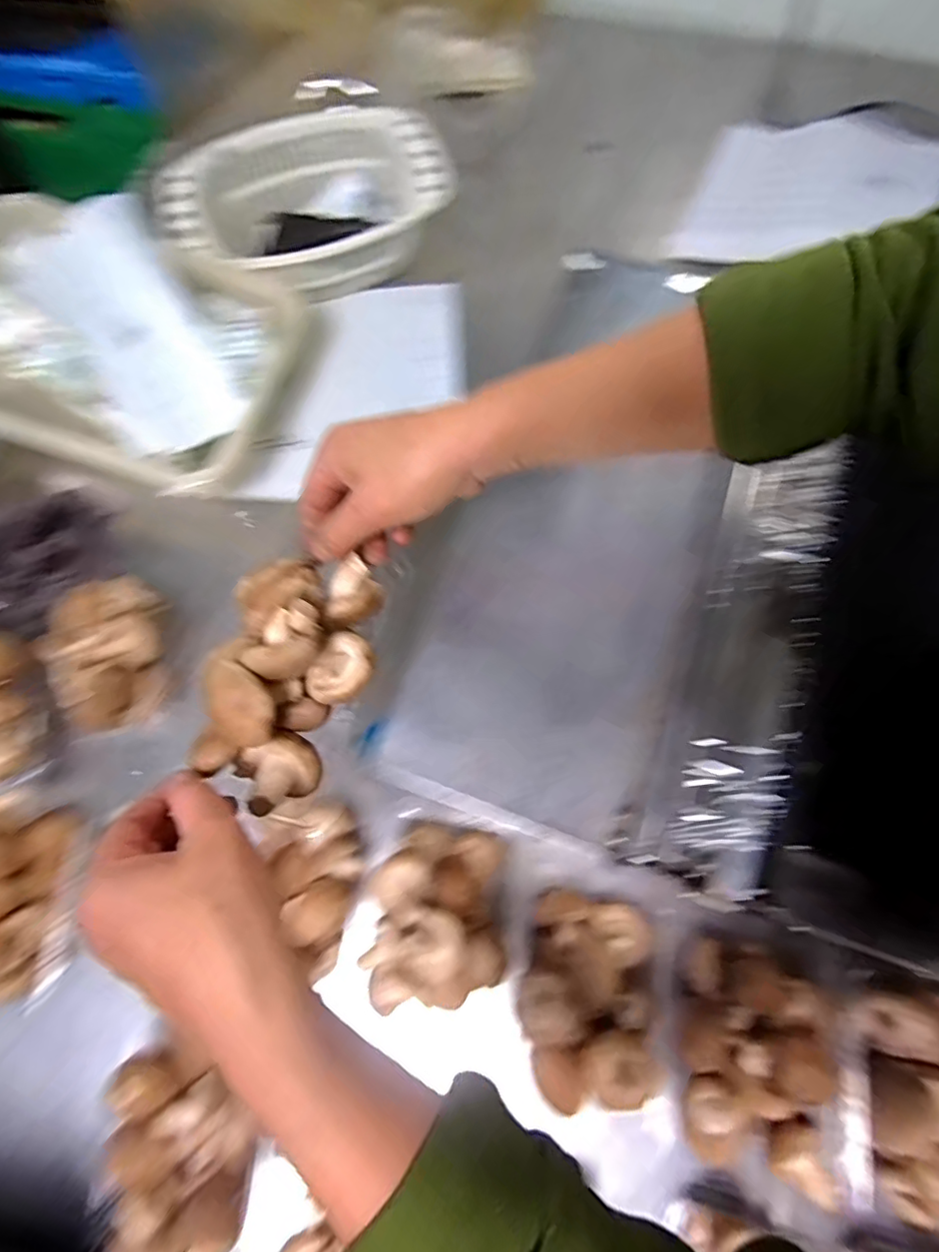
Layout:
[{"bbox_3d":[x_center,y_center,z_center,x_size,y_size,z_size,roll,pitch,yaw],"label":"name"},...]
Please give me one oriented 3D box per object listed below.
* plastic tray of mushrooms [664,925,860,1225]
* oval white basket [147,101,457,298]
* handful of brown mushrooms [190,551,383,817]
[{"bbox_3d":[0.229,0.349,0.444,0.144,0.072,0.193,9,73,5],"label":"plastic tray of mushrooms"},{"bbox_3d":[-0.186,-0.491,0.688,0.322,0.101,0.204,-25,74,-5],"label":"oval white basket"},{"bbox_3d":[-0.108,0.023,0.320,0.098,0.061,0.146,6,73,4],"label":"handful of brown mushrooms"}]

